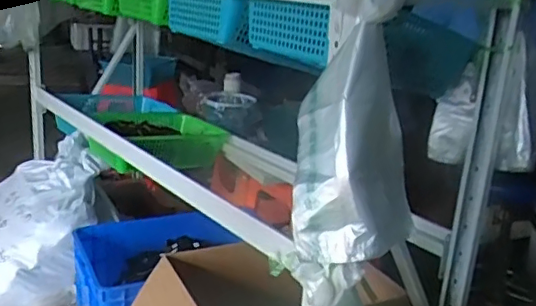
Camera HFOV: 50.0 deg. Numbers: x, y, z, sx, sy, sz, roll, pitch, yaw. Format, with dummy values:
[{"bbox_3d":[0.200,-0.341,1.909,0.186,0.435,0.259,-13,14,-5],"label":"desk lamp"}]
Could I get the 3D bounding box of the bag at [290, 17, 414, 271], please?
[{"bbox_3d":[0.130,-0.020,0.808,0.157,0.293,0.212,8,17,12],"label":"bag"}]

